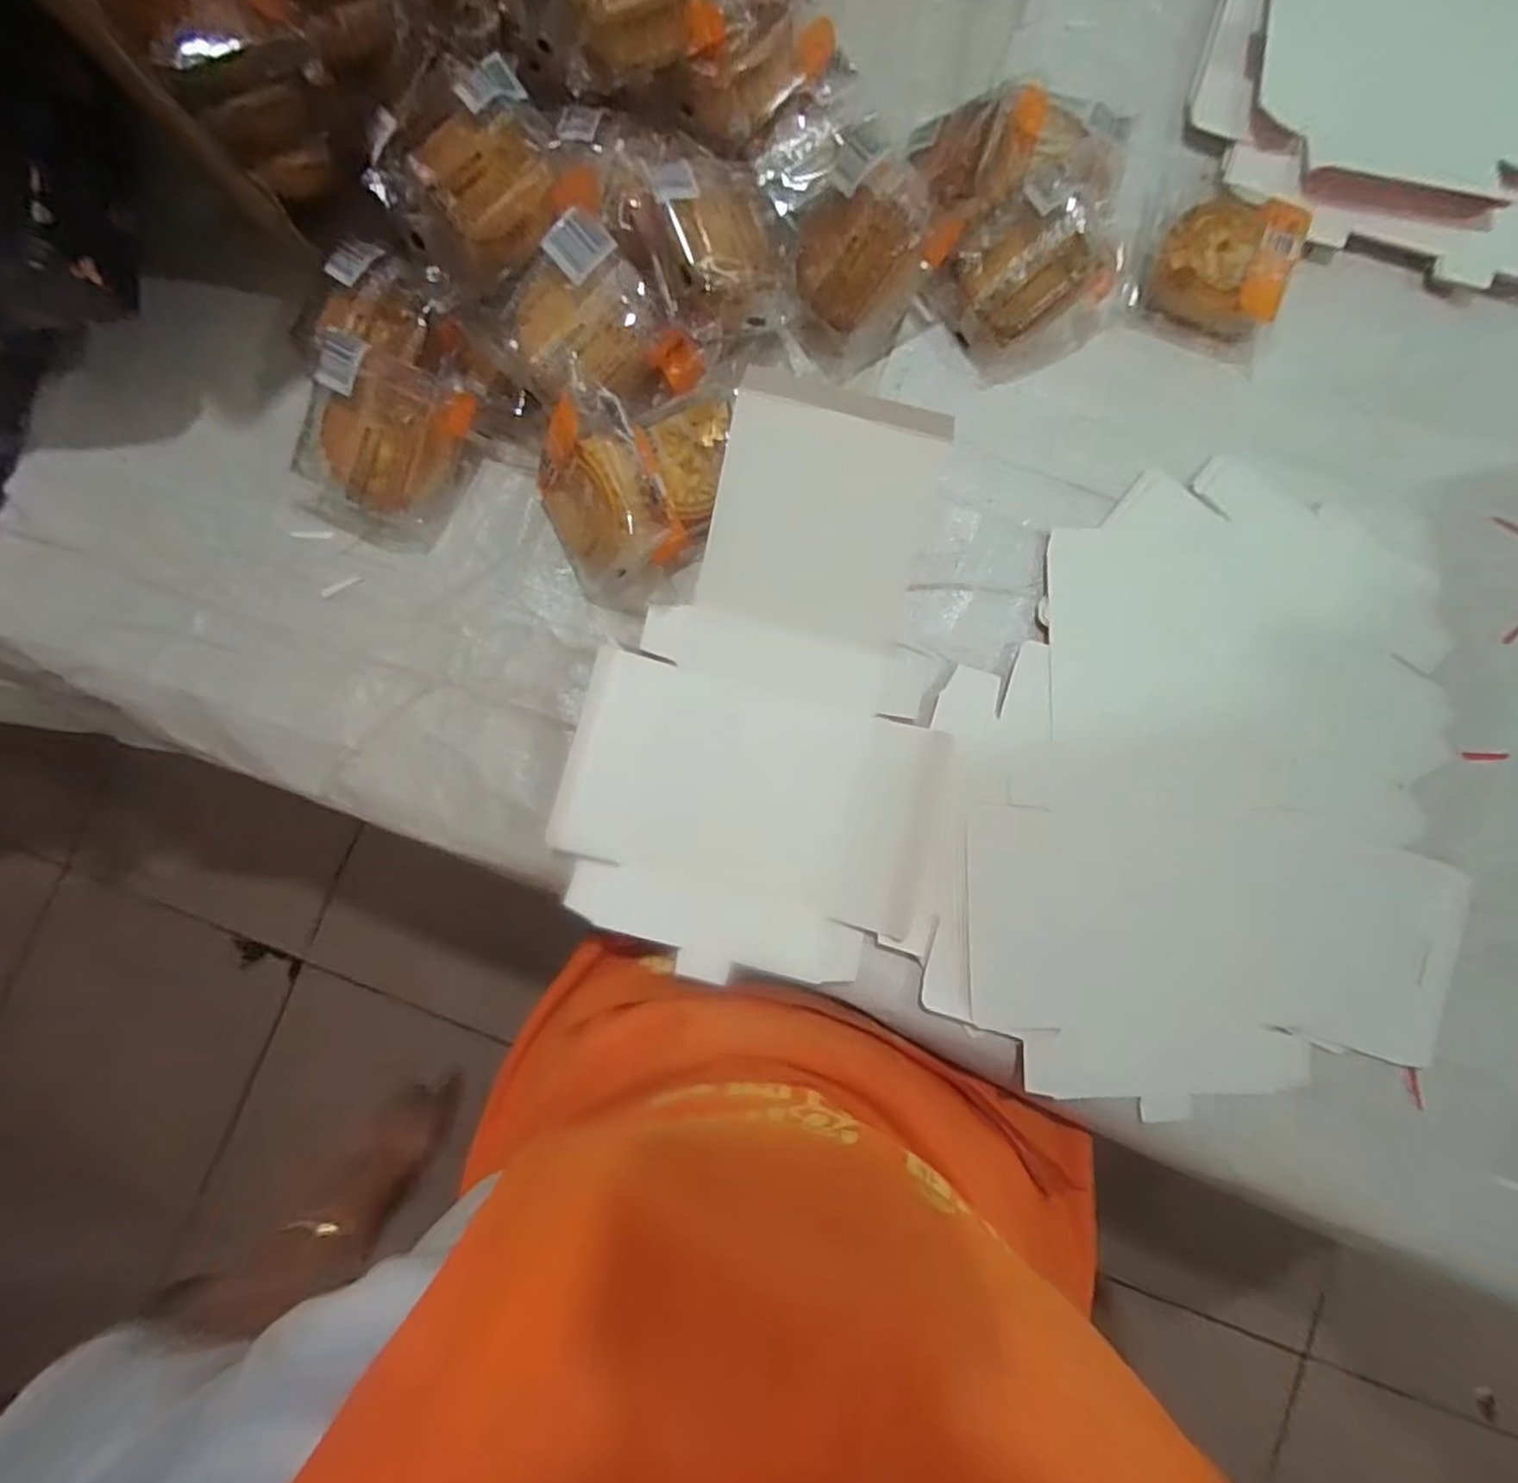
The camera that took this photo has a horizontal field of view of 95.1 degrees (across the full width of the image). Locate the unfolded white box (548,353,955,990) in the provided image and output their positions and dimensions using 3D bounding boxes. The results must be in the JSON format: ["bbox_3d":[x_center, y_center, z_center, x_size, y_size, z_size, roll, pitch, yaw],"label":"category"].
[{"bbox_3d":[0.013,-0.034,0.415,0.217,0.046,0.340,15,86,2],"label":"unfolded white box"}]

